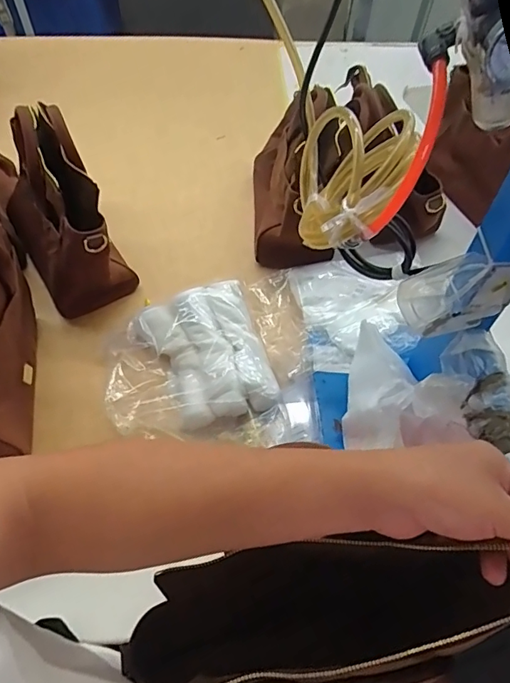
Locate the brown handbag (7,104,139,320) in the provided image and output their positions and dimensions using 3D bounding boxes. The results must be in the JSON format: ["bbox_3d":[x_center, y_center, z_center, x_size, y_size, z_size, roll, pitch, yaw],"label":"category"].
[{"bbox_3d":[-0.277,-0.179,0.680,0.117,0.241,0.248,-25,61,-19],"label":"brown handbag"}]

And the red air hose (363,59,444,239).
[{"bbox_3d":[0.105,-0.125,0.340,0.024,0.122,0.045,17,57,9],"label":"red air hose"}]

